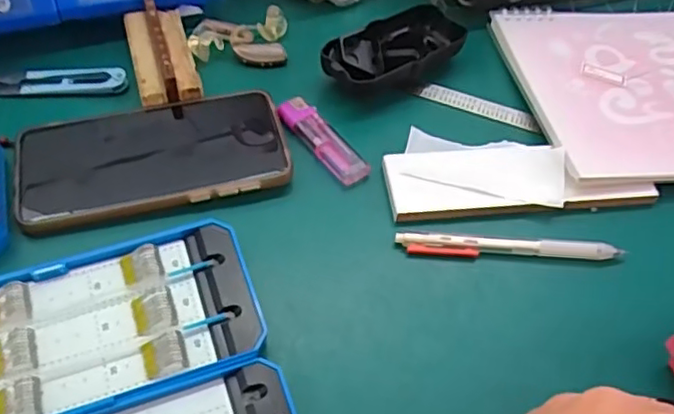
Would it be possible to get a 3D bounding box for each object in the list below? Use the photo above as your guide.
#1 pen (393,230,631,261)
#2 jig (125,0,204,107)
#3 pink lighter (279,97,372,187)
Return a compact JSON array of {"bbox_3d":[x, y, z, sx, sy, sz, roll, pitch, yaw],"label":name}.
[{"bbox_3d":[0.103,0.026,0.382,0.132,0.012,0.013,5,53,-2],"label":"pen"},{"bbox_3d":[-0.124,-0.113,0.444,0.040,0.020,0.093,-12,56,-14],"label":"jig"},{"bbox_3d":[-0.010,-0.044,0.426,0.024,0.010,0.078,-30,61,-24],"label":"pink lighter"}]

